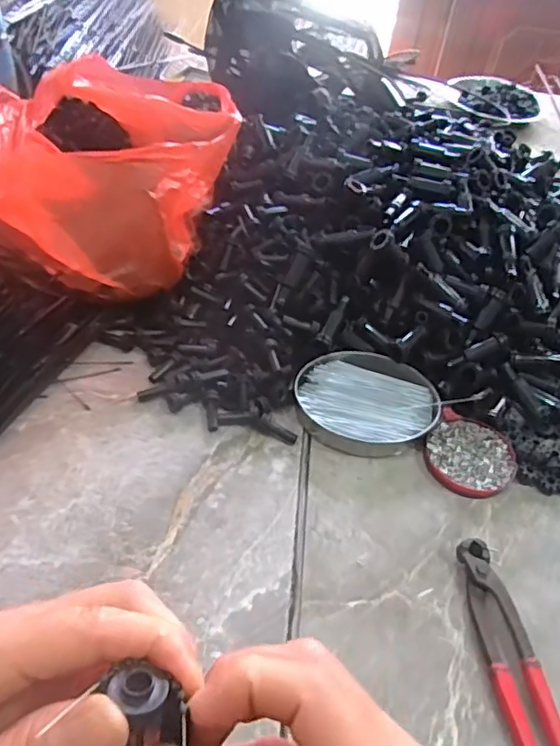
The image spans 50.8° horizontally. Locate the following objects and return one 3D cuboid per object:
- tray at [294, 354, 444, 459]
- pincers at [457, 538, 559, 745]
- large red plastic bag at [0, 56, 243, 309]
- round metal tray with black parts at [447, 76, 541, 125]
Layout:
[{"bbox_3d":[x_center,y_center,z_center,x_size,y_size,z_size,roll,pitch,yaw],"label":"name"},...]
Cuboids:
[{"bbox_3d":[0.085,0.026,0.573,0.131,0.022,0.113,24,49,15],"label":"tray"},{"bbox_3d":[0.169,0.216,0.417,0.035,0.022,0.200,-1,47,-8],"label":"pincers"},{"bbox_3d":[-0.201,-0.247,0.679,0.283,0.121,0.326,13,47,5],"label":"large red plastic bag"},{"bbox_3d":[0.389,-0.517,1.110,0.150,0.031,0.174,-22,53,-25],"label":"round metal tray with black parts"}]

